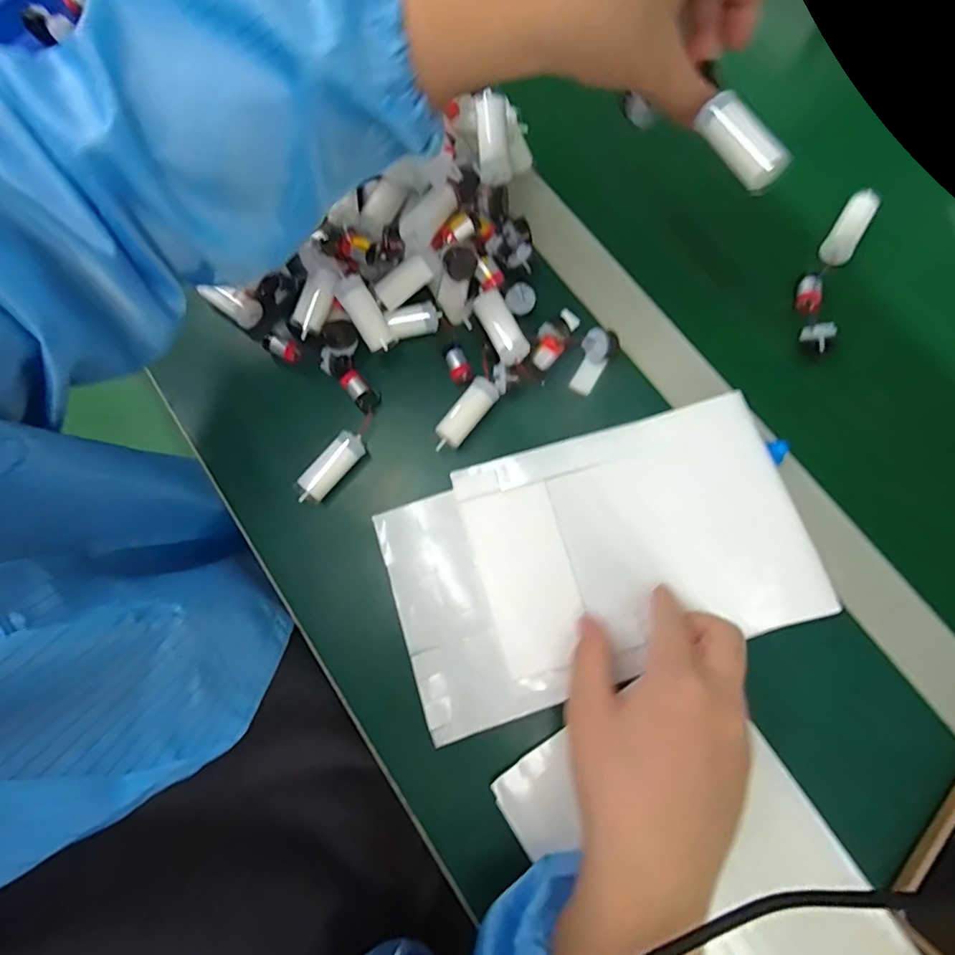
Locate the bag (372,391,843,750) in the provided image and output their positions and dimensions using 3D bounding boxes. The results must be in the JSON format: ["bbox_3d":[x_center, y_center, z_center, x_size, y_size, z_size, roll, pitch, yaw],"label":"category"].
[{"bbox_3d":[0.075,0.049,0.346,0.259,0.017,0.154,-18,76,-3],"label":"bag"}]

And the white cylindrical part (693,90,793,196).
[{"bbox_3d":[0.138,-0.174,0.278,0.019,0.020,0.051,-33,81,-6],"label":"white cylindrical part"}]

